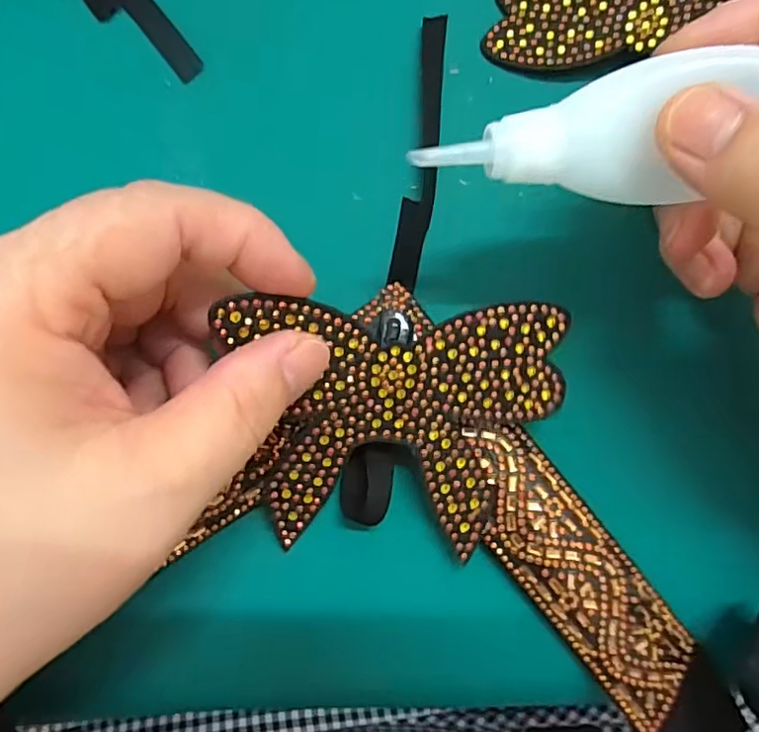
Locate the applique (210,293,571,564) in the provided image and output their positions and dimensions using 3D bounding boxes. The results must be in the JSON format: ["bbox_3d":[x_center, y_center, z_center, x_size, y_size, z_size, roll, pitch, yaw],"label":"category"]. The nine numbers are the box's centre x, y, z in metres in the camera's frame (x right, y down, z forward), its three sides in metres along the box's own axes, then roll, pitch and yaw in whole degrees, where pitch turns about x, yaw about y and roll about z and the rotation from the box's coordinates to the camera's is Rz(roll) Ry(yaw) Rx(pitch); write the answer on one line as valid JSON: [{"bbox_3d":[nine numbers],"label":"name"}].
[{"bbox_3d":[0.006,0.017,0.161,0.090,0.009,0.071,-1,110,-9],"label":"applique"}]

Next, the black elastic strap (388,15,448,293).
[{"bbox_3d":[0.014,-0.069,0.188,0.010,0.006,0.088,8,86,-1],"label":"black elastic strap"}]

